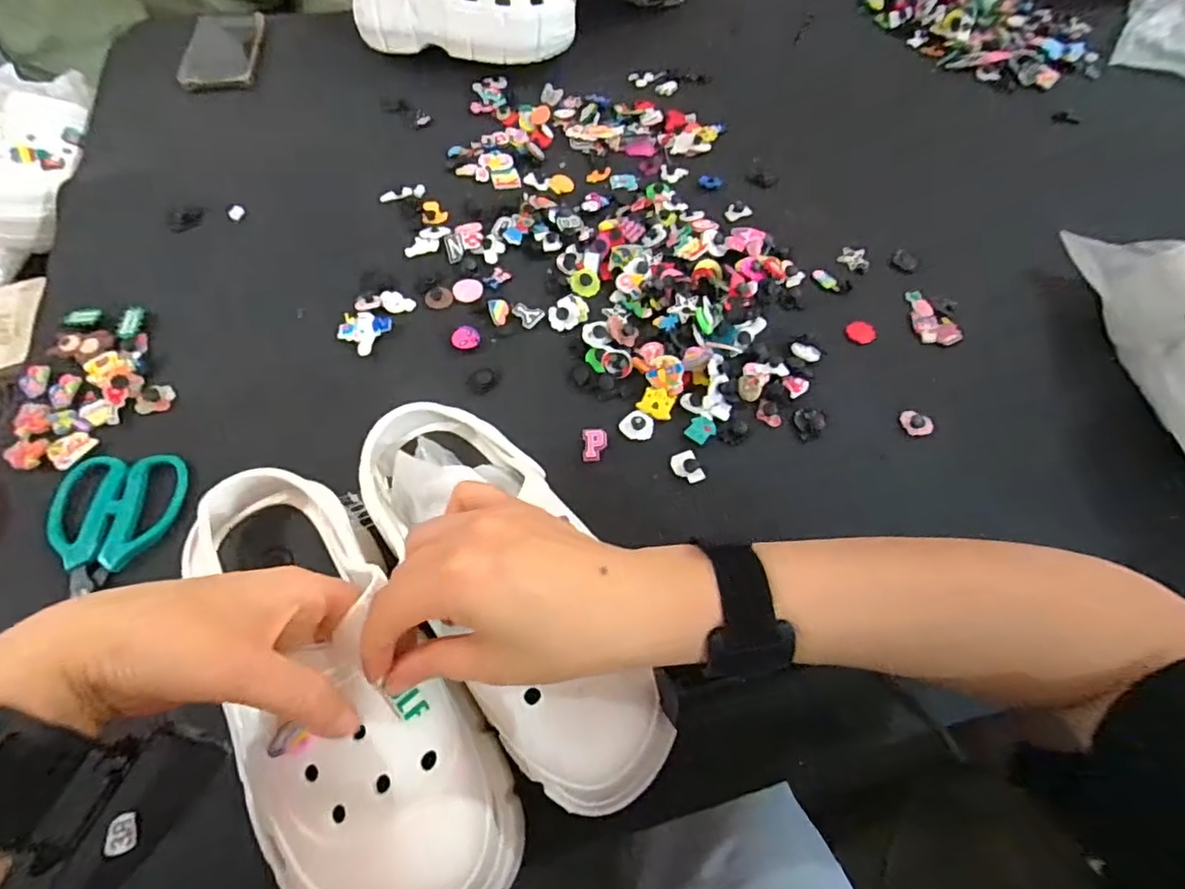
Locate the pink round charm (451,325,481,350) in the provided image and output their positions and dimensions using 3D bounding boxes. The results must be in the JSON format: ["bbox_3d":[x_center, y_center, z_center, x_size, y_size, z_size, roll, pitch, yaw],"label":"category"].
[{"bbox_3d":[-0.108,-0.091,0.493,0.023,0.009,0.019,-9,60,-3],"label":"pink round charm"}]

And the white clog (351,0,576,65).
[{"bbox_3d":[-0.149,-0.510,0.661,0.250,0.092,0.094,8,60,3],"label":"white clog"}]

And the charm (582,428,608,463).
[{"bbox_3d":[0.002,0.001,0.444,0.019,0.007,0.027,-1,60,-3],"label":"charm"}]

